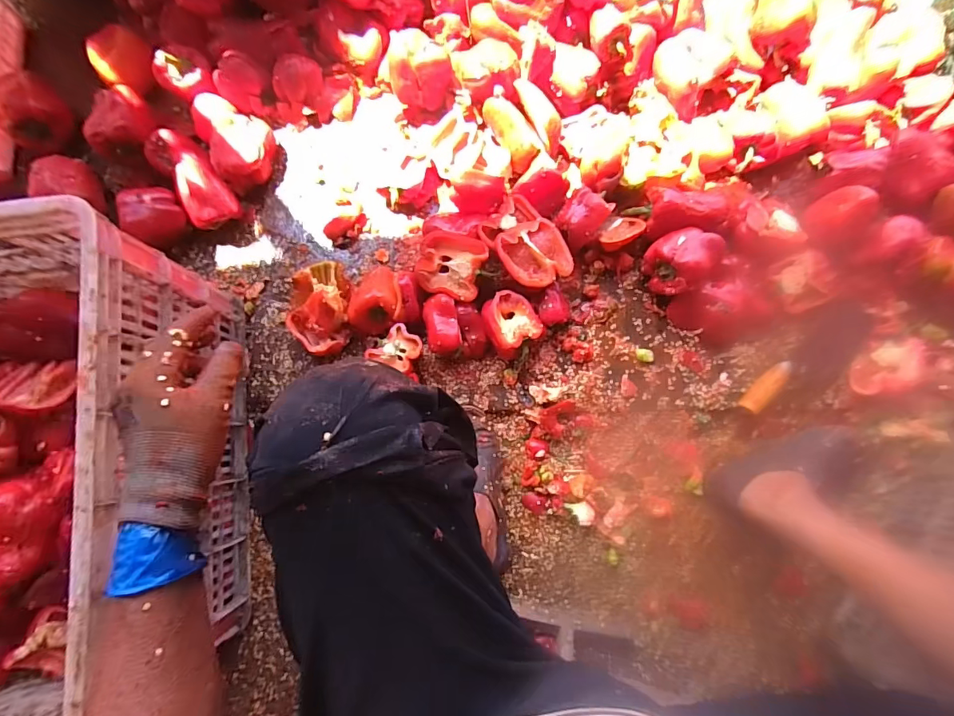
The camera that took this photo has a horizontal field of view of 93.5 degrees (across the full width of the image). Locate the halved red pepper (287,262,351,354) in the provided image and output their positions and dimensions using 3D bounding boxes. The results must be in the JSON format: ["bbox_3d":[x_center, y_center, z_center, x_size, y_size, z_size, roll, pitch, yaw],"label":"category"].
[{"bbox_3d":[-0.233,-0.073,0.667,0.088,0.076,0.137,6,81,2],"label":"halved red pepper"}]

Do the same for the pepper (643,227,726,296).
[{"bbox_3d":[0.302,-0.145,0.651,0.105,0.067,0.081,-31,81,-5],"label":"pepper"}]

